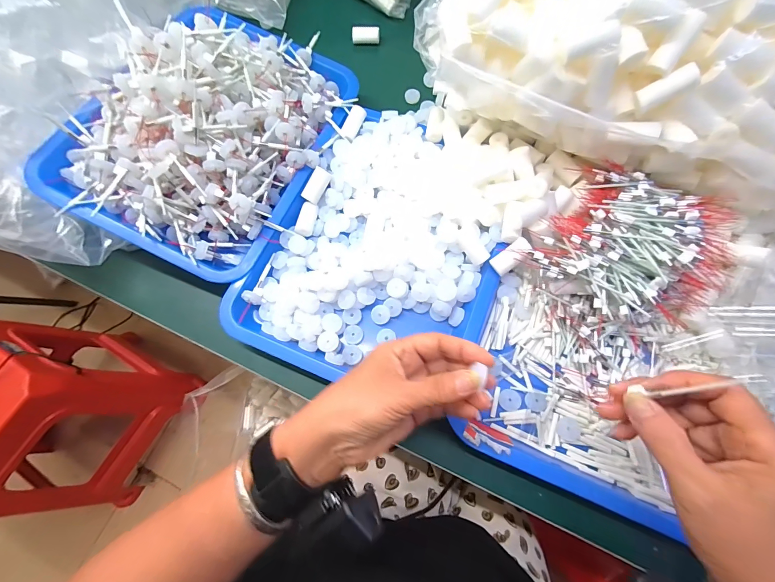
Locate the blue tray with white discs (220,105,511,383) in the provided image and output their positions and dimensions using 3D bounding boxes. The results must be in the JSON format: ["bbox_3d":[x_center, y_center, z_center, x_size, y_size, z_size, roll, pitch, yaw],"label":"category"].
[{"bbox_3d":[0.004,-0.054,0.379,0.249,0.046,0.330,26,74,11],"label":"blue tray with white discs"}]

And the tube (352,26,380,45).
[{"bbox_3d":[-0.033,-0.389,0.517,0.042,0.020,0.018,4,71,4],"label":"tube"}]

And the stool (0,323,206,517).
[{"bbox_3d":[-0.802,0.292,0.830,0.355,0.485,0.342,24,74,10],"label":"stool"}]

